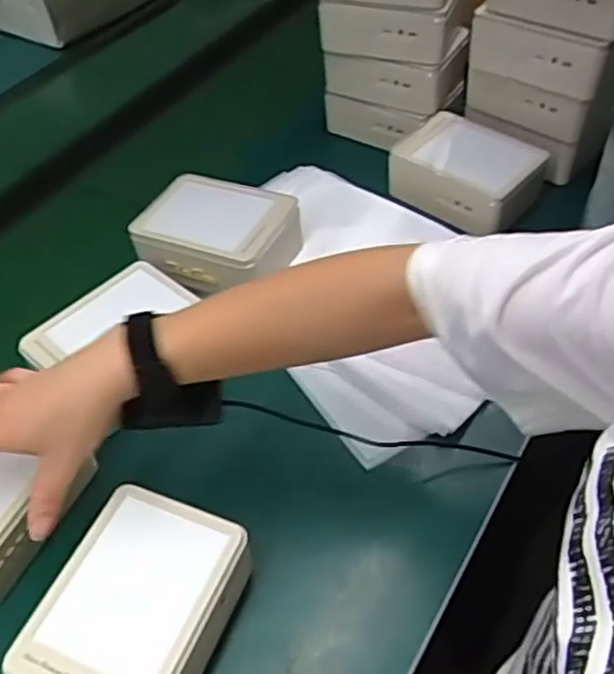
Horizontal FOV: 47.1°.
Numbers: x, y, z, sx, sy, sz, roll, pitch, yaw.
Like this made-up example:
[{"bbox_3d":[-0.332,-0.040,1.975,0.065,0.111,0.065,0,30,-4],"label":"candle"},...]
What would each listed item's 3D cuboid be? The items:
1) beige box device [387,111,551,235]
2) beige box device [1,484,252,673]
[{"bbox_3d":[0.165,-0.171,0.732,0.145,0.057,0.104,29,57,28],"label":"beige box device"},{"bbox_3d":[-0.110,0.182,0.467,0.113,0.061,0.141,14,51,18],"label":"beige box device"}]

